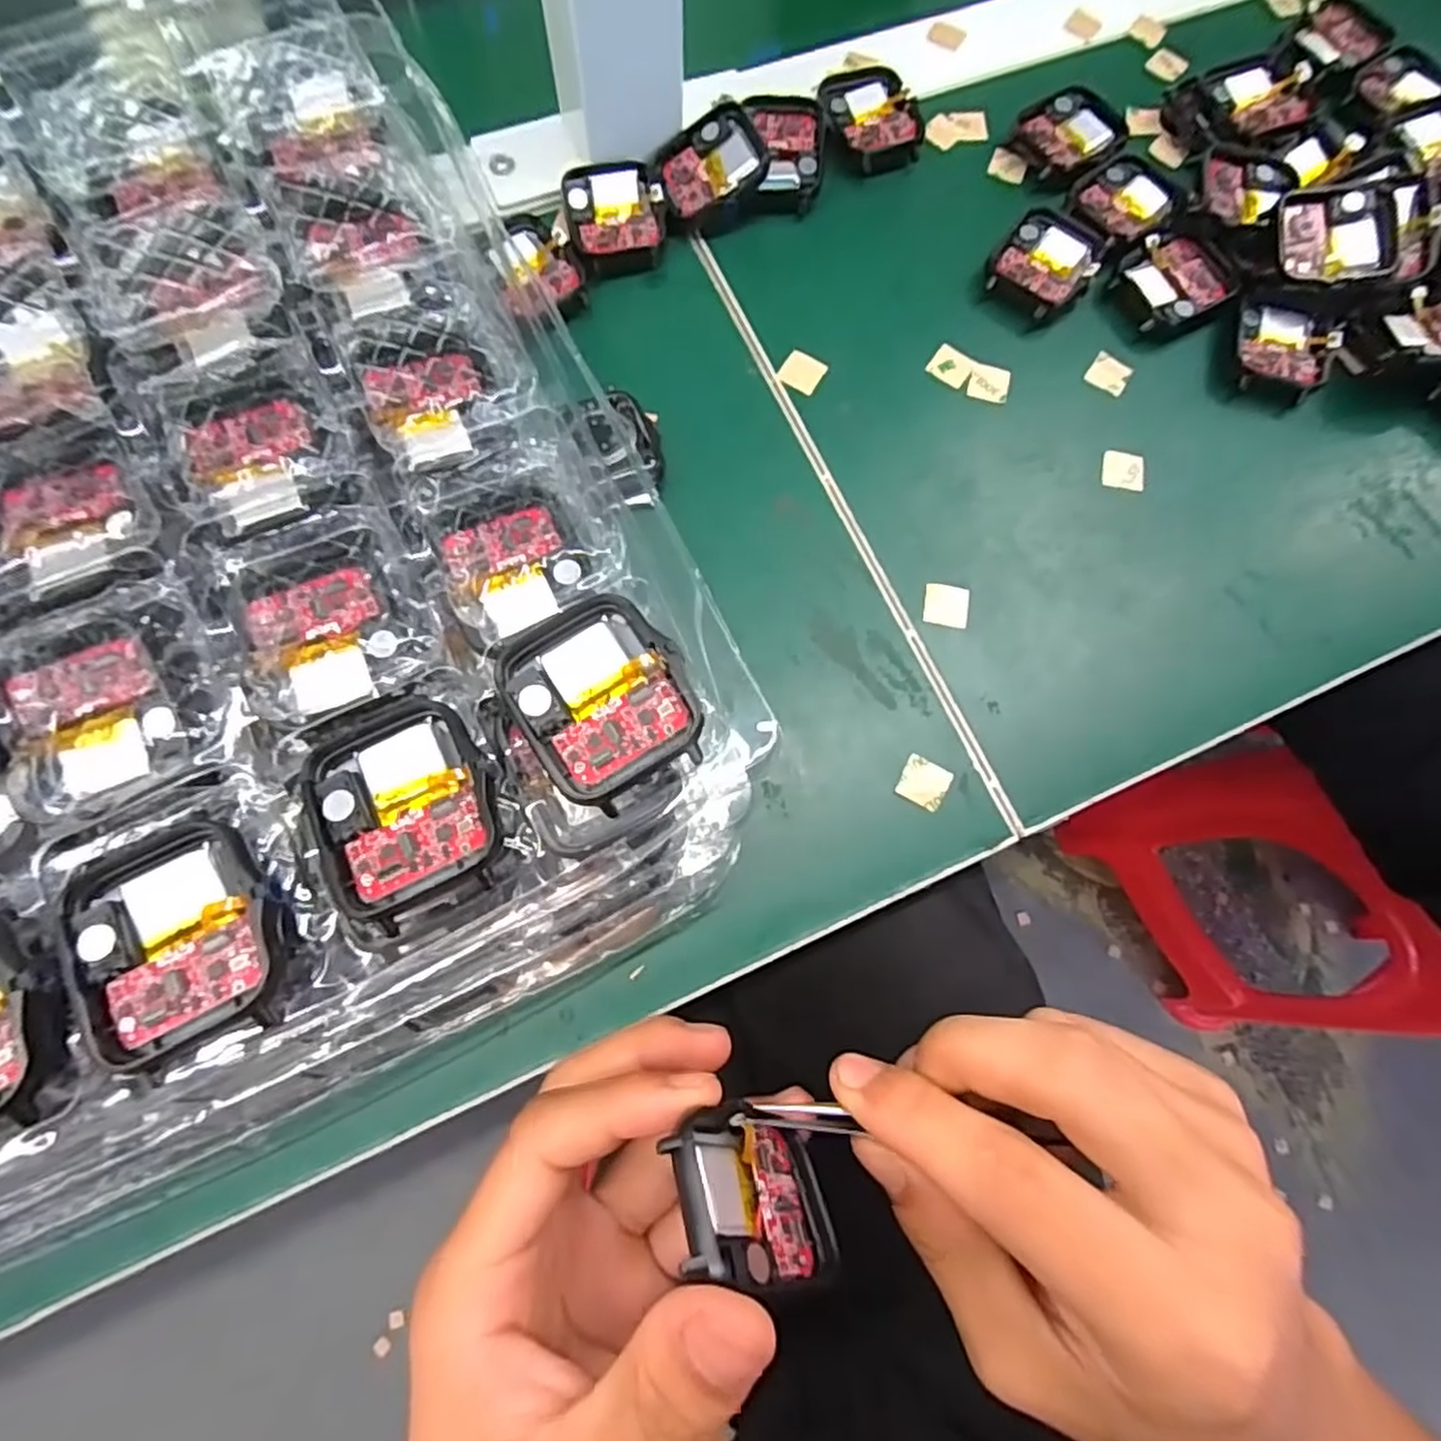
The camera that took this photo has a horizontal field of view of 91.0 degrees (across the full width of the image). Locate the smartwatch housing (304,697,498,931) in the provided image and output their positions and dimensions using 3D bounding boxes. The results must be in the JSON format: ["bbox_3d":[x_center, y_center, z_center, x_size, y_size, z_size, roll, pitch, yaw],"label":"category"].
[{"bbox_3d":[-0.071,0.018,0.161,0.038,0.011,0.047,-27,80,-7],"label":"smartwatch housing"}]

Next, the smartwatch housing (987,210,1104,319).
[{"bbox_3d":[0.129,-0.184,0.284,0.037,0.010,0.045,35,77,6],"label":"smartwatch housing"}]

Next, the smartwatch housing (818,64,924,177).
[{"bbox_3d":[0.064,-0.254,0.300,0.036,0.008,0.048,-22,78,-8],"label":"smartwatch housing"}]

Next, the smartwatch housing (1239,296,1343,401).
[{"bbox_3d":[0.221,-0.147,0.278,0.036,0.011,0.043,10,75,0],"label":"smartwatch housing"}]

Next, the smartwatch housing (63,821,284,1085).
[{"bbox_3d":[-0.113,0.045,0.147,0.039,0.006,0.046,-24,79,-6],"label":"smartwatch housing"}]

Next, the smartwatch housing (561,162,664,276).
[{"bbox_3d":[-0.041,-0.198,0.279,0.037,0.009,0.046,-7,76,-5],"label":"smartwatch housing"}]

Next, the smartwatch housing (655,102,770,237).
[{"bbox_3d":[-0.004,-0.220,0.284,0.041,0.012,0.038,-20,82,12],"label":"smartwatch housing"}]

